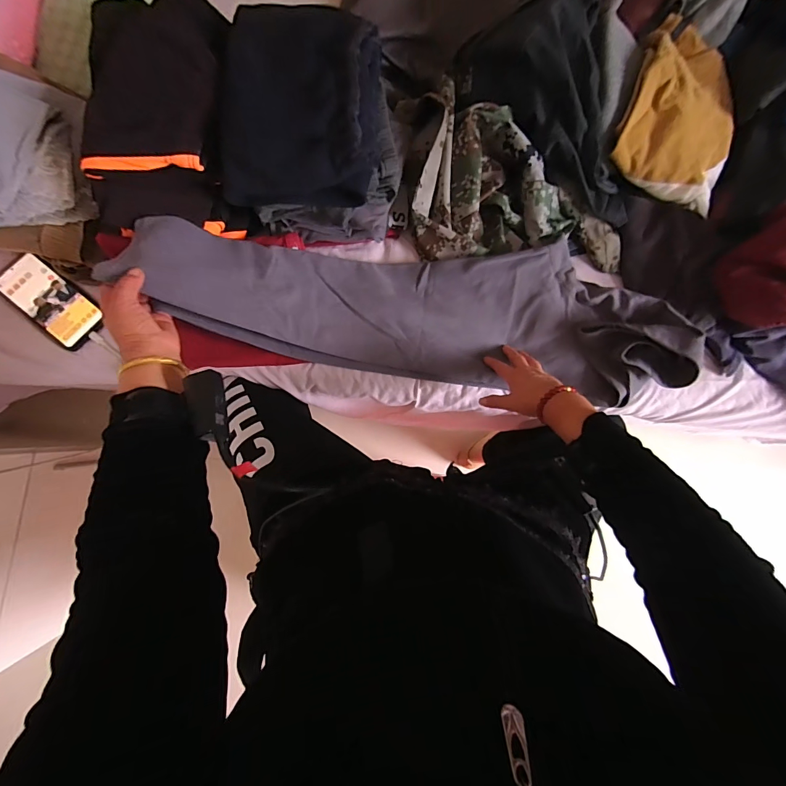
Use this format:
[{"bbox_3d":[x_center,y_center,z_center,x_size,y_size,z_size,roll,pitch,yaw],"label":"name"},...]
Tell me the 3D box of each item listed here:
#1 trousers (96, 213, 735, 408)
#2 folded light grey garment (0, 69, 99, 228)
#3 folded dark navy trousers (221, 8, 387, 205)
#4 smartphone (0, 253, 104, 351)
[{"bbox_3d":[0.100,-0.122,0.549,0.847,0.107,0.197,6,83,-6],"label":"trousers"},{"bbox_3d":[-0.493,-0.311,0.469,0.161,0.087,0.180,-3,84,-4],"label":"folded light grey garment"},{"bbox_3d":[-0.115,-0.376,0.469,0.196,0.073,0.243,2,83,-3],"label":"folded dark navy trousers"},{"bbox_3d":[-0.510,-0.140,0.551,0.162,0.016,0.075,41,83,2],"label":"smartphone"}]

